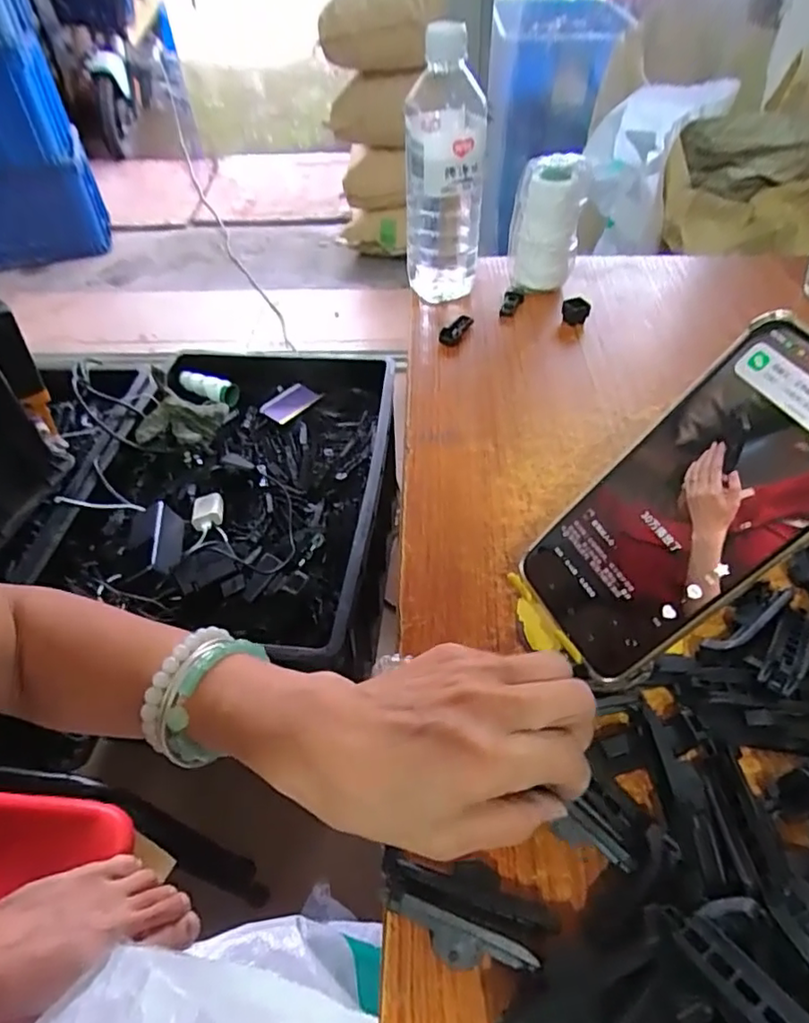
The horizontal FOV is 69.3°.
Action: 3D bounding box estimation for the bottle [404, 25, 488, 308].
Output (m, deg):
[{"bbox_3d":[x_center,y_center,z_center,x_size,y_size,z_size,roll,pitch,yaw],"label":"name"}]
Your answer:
[{"bbox_3d":[0.036,-0.293,0.524,0.067,0.215,0.055,-3,48,-1],"label":"bottle"}]

